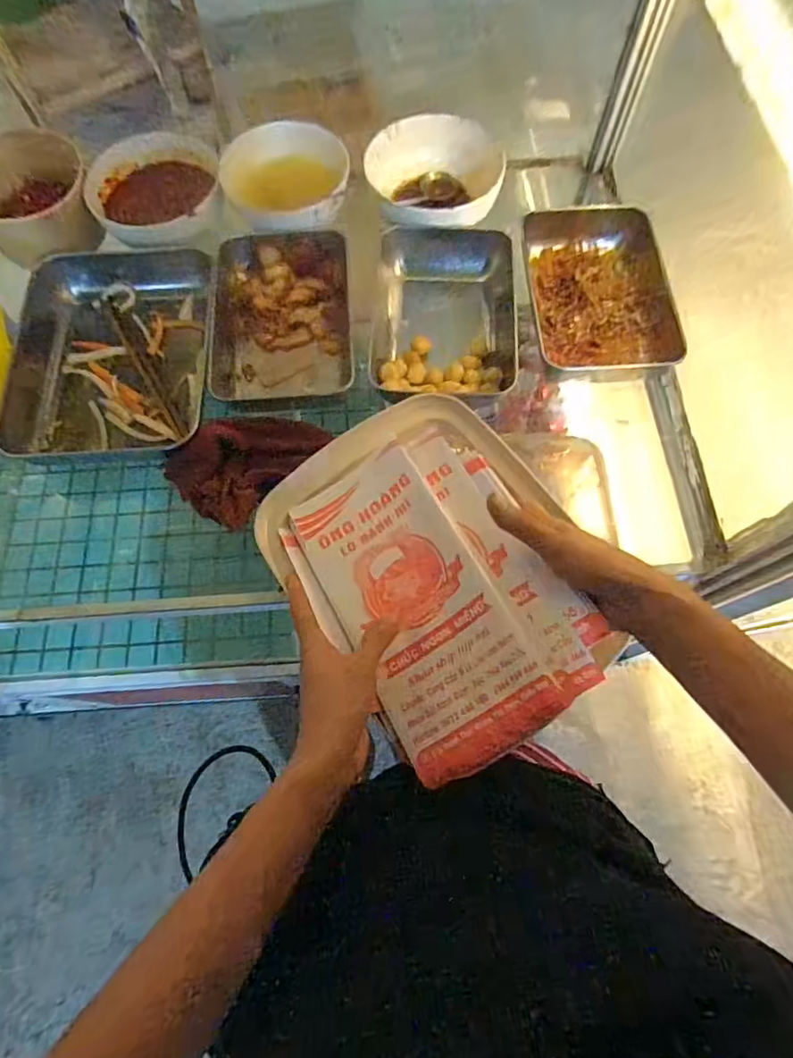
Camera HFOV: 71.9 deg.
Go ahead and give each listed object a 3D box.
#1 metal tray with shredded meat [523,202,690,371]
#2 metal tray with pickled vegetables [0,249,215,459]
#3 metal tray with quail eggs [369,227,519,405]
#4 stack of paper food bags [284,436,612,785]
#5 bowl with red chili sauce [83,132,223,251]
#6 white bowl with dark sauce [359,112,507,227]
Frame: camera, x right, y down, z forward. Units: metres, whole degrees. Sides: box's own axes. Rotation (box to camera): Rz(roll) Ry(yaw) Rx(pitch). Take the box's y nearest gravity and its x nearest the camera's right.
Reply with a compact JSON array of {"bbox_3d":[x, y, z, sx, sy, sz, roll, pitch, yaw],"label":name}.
[{"bbox_3d":[0.220,-0.264,0.605,0.157,0.041,0.219,-1,69,0],"label":"metal tray with shredded meat"},{"bbox_3d":[-0.300,-0.198,0.597,0.211,0.044,0.267,-6,69,-1],"label":"metal tray with pickled vegetables"},{"bbox_3d":[0.054,-0.235,0.604,0.152,0.059,0.242,4,69,2],"label":"metal tray with quail eggs"},{"bbox_3d":[0.025,0.041,0.438,0.176,0.018,0.265,-39,64,7],"label":"stack of paper food bags"},{"bbox_3d":[-0.284,-0.401,0.649,0.152,0.049,0.155,0,69,1],"label":"bowl with red chili sauce"},{"bbox_3d":[0.049,-0.405,0.647,0.158,0.070,0.140,-11,69,-3],"label":"white bowl with dark sauce"}]

